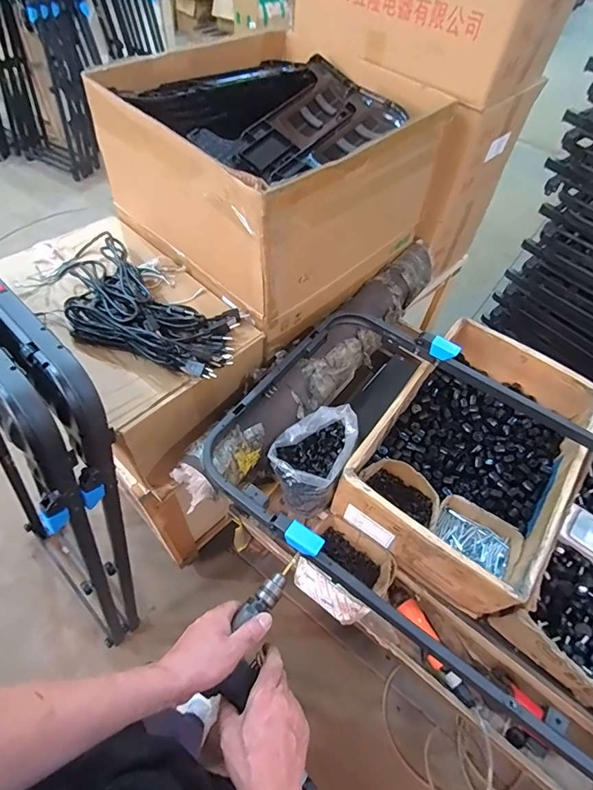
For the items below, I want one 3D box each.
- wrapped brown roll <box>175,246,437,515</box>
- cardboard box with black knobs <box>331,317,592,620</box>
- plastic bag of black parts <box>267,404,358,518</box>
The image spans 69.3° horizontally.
[{"bbox_3d":[0.083,-0.103,0.941,0.134,0.090,0.860,33,59,18],"label":"wrapped brown roll"},{"bbox_3d":[0.368,0.105,0.891,0.356,0.145,0.548,32,59,18],"label":"cardboard box with black knobs"},{"bbox_3d":[0.032,0.131,0.876,0.134,0.161,0.183,20,56,10],"label":"plastic bag of black parts"}]

